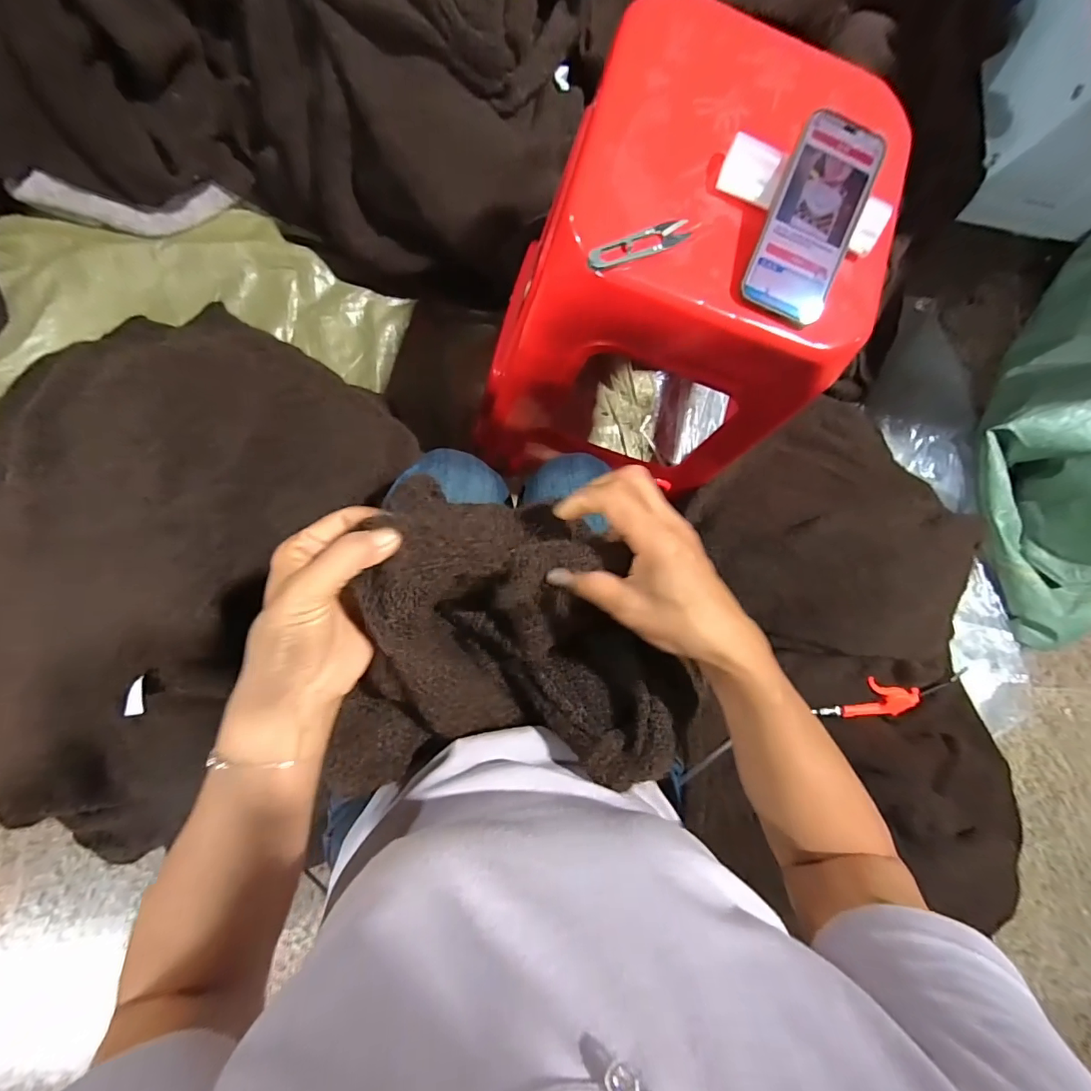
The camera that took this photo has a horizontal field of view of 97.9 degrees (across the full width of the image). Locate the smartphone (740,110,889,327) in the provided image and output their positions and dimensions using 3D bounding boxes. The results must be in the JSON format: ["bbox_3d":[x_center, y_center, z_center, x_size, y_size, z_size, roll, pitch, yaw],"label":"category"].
[{"bbox_3d":[0.232,-0.279,0.410,0.082,0.017,0.167,19,95,-7],"label":"smartphone"}]

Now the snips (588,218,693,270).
[{"bbox_3d":[0.080,-0.256,0.404,0.099,0.011,0.021,-27,90,-10],"label":"snips"}]

